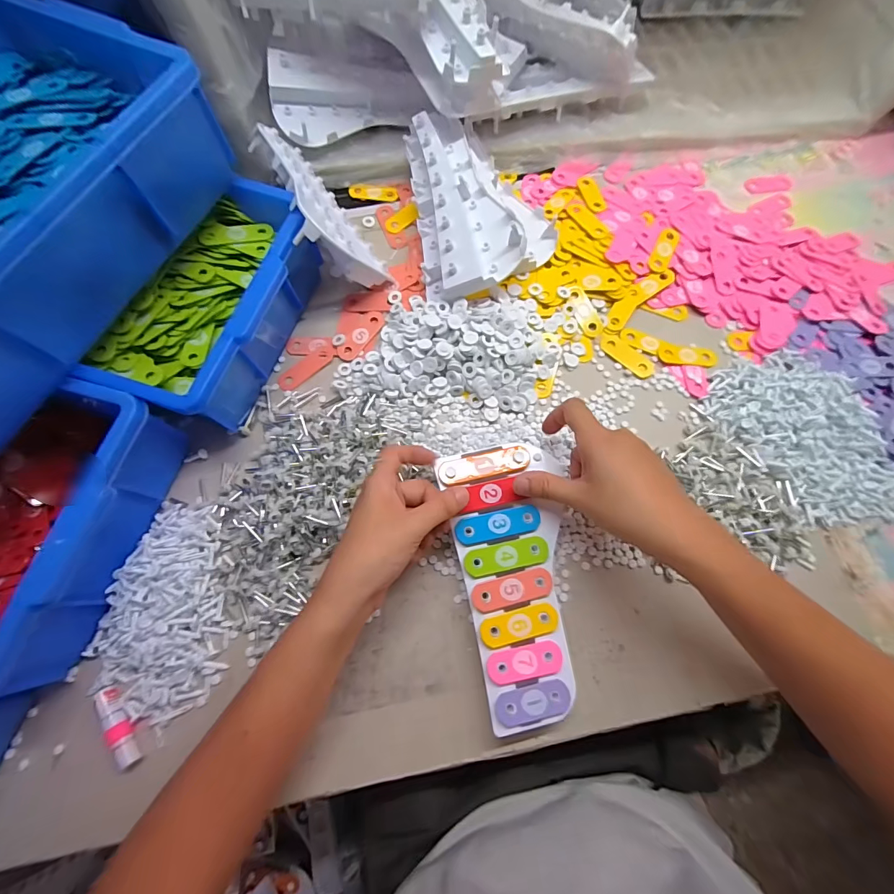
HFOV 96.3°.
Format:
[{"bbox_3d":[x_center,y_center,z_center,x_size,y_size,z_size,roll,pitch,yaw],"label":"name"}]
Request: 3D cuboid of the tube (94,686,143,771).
[{"bbox_3d":[-0.277,0.234,0.335,0.017,0.012,0.066,-37,76,-10],"label":"tube"}]

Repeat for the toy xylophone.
[{"bbox_3d":[0.061,0.111,0.358,0.113,0.033,0.229,-4,70,-1],"label":"toy xylophone"}]

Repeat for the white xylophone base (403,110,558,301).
[{"bbox_3d":[0.041,-0.279,0.462,0.155,0.062,0.232,-8,73,-2],"label":"white xylophone base"}]

